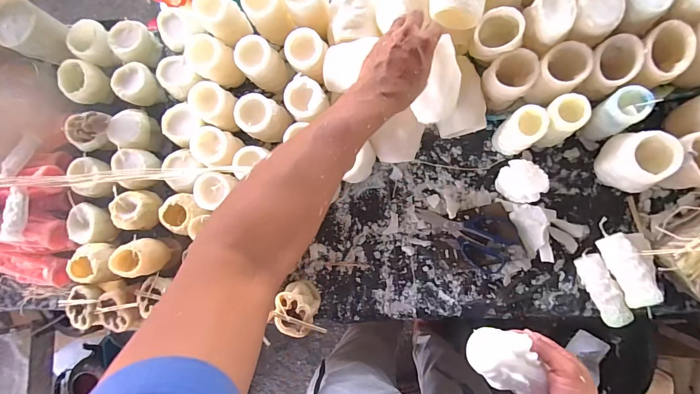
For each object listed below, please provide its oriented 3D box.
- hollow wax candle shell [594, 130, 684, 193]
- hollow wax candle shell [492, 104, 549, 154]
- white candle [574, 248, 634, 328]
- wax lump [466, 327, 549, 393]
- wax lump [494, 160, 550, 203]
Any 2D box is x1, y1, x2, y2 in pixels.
[{"bbox_3d":[0.401,-0.047,0.511,0.062,0.092,0.075,17,90,9],"label":"hollow wax candle shell"},{"bbox_3d":[0.255,-0.098,0.549,0.049,0.105,0.061,45,94,8],"label":"hollow wax candle shell"},{"bbox_3d":[0.377,0.137,0.536,0.033,0.030,0.110,-25,84,7],"label":"white candle"},{"bbox_3d":[0.193,0.206,0.440,0.088,0.039,0.073,2,87,9],"label":"wax lump"},{"bbox_3d":[0.257,-0.021,0.544,0.065,0.075,0.051,34,92,9],"label":"wax lump"}]

